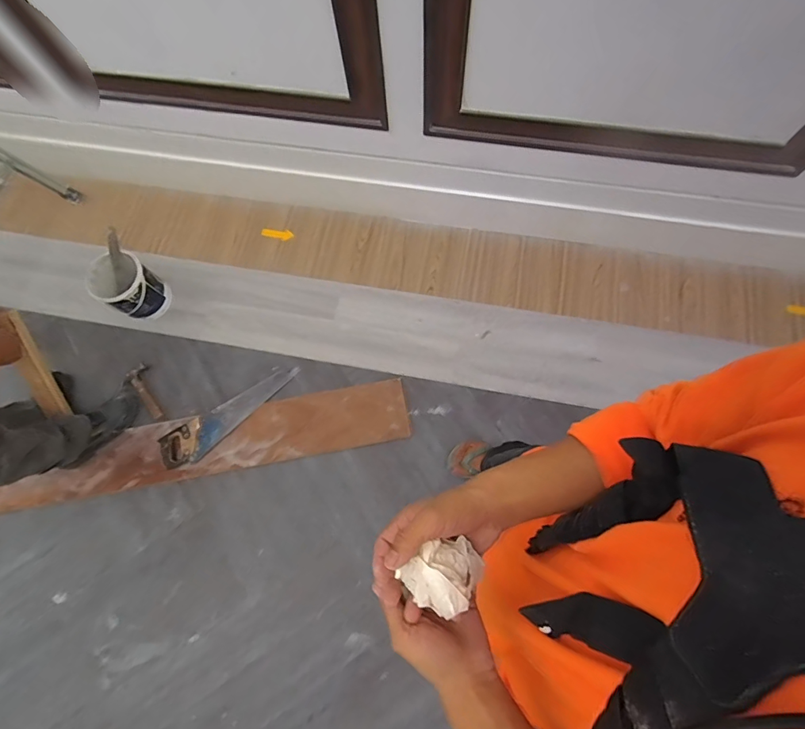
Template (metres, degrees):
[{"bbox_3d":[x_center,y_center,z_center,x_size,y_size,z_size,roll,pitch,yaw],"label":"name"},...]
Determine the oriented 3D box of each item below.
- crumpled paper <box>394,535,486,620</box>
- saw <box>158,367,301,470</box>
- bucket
[{"bbox_3d":[0.038,0.184,0.372,0.065,0.040,0.053,-39,77,-11],"label":"crumpled paper"},{"bbox_3d":[-0.553,0.168,1.381,0.484,0.033,0.117,-32,74,-6],"label":"saw"},{"bbox_3d":[-0.929,-0.261,1.443,0.203,0.162,0.181,37,78,10],"label":"bucket"}]

